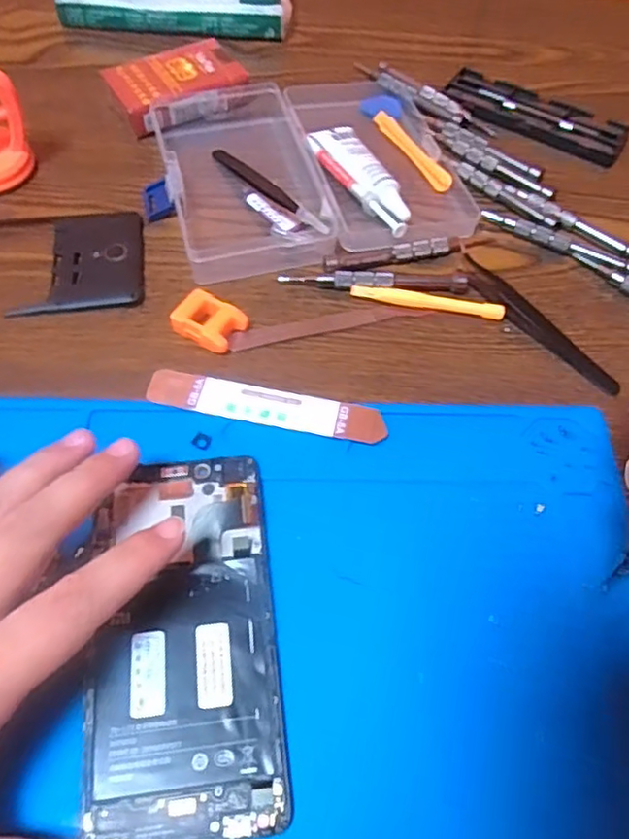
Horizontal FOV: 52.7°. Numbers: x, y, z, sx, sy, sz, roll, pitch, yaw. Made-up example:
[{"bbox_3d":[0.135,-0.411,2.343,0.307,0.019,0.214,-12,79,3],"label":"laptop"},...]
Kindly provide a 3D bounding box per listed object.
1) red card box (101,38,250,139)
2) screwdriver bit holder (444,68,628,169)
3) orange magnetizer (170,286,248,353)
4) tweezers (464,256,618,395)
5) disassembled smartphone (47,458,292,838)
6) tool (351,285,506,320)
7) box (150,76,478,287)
[{"bbox_3d":[-0.093,-0.226,0.436,0.087,0.026,0.052,-27,63,-18],"label":"red card box"},{"bbox_3d":[0.152,-0.210,0.442,0.124,0.009,0.050,27,61,14],"label":"screwdriver bit holder"},{"bbox_3d":[-0.056,-0.051,0.335,0.034,0.012,0.028,29,61,15],"label":"orange magnetizer"},{"bbox_3d":[0.121,-0.051,0.343,0.012,0.012,0.104,-37,67,-23],"label":"tweezers"},{"bbox_3d":[-0.054,0.083,0.254,0.076,0.006,0.146,-6,59,-6],"label":"disassembled smartphone"},{"bbox_3d":[0.063,-0.066,0.353,0.083,0.006,0.010,9,58,3],"label":"tool"},{"bbox_3d":[-0.003,-0.164,0.401,0.174,0.022,0.162,-12,59,-10],"label":"box"}]

